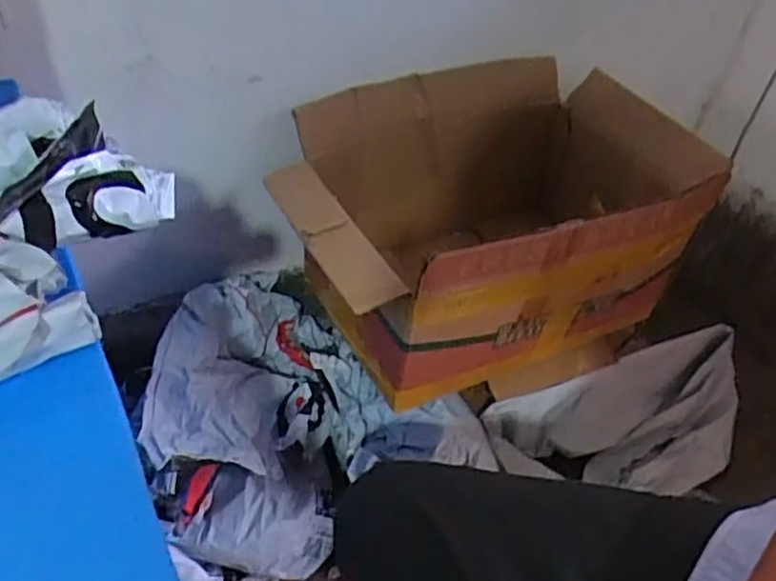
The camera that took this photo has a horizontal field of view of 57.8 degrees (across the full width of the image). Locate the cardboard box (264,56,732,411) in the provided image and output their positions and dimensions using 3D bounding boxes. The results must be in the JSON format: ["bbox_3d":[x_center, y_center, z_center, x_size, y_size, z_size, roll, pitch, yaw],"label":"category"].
[{"bbox_3d":[0.111,-0.097,0.969,0.500,0.321,0.427,-11,42,-16],"label":"cardboard box"}]

